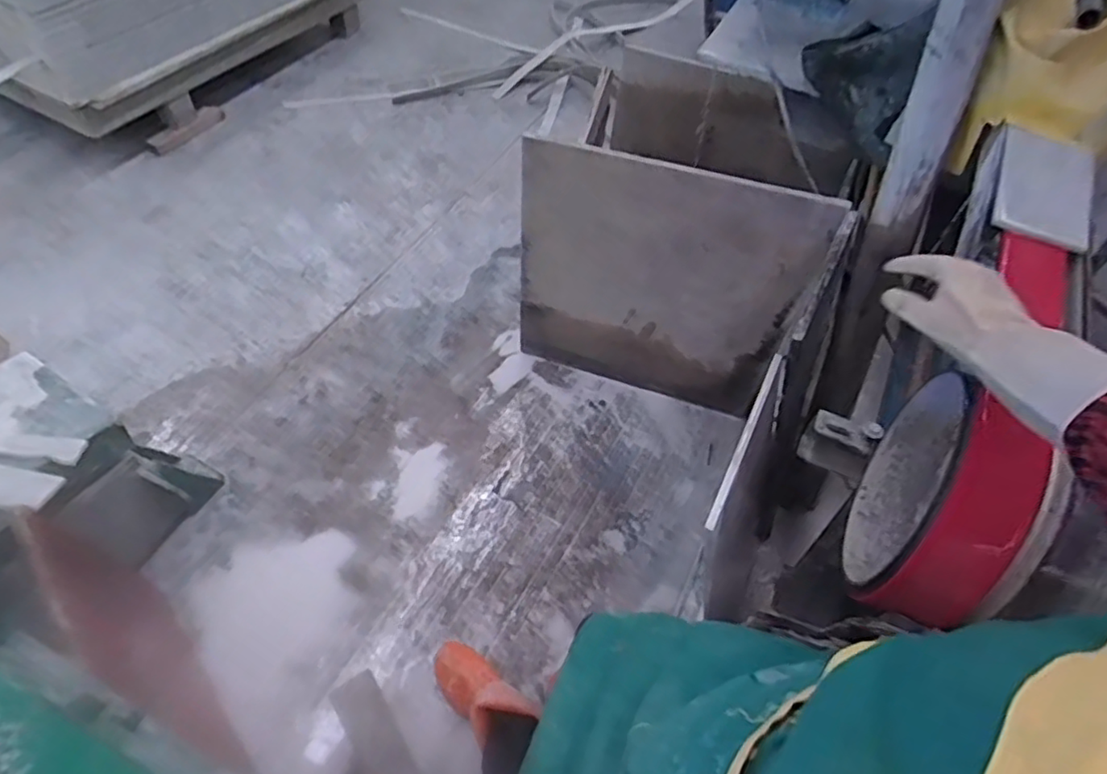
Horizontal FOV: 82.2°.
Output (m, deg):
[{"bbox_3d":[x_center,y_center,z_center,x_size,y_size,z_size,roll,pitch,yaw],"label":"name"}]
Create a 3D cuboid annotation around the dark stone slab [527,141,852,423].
[{"bbox_3d":[0.197,-0.184,1.276,0.547,0.584,0.027,17,56,9],"label":"dark stone slab"}]

